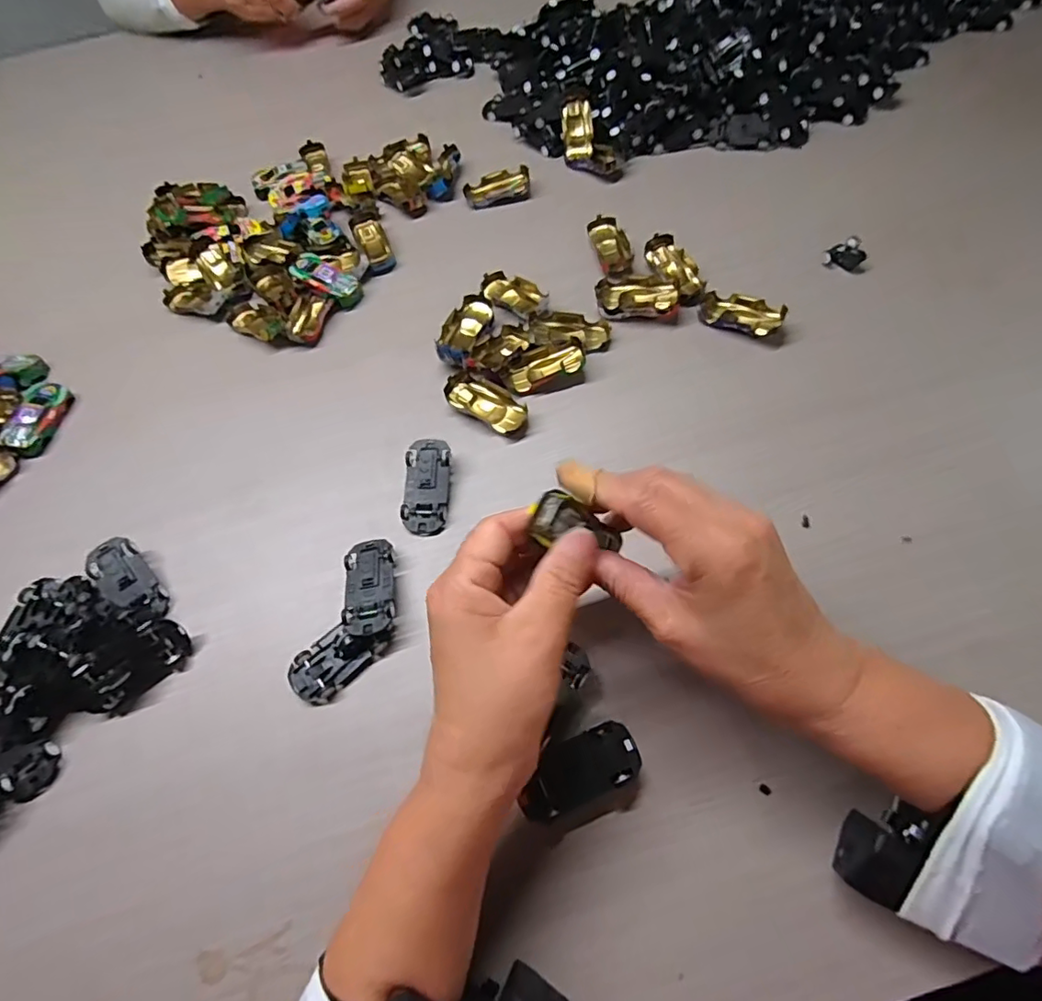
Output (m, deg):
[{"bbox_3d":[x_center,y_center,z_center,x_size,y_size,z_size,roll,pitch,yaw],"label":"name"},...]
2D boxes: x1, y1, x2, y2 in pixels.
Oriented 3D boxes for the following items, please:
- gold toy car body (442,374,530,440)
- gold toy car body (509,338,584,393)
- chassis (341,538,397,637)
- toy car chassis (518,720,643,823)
[{"bbox_3d":[-0.023,-0.071,0.406,0.065,0.016,0.027,32,69,18],"label":"gold toy car body"},{"bbox_3d":[0.020,-0.103,0.419,0.056,0.015,0.030,-17,63,-5],"label":"gold toy car body"},{"bbox_3d":[-0.094,0.054,0.348,0.030,0.020,0.064,-11,62,-2],"label":"chassis"},{"bbox_3d":[0.030,0.141,0.290,0.062,0.019,0.030,-23,63,-8],"label":"toy car chassis"}]

